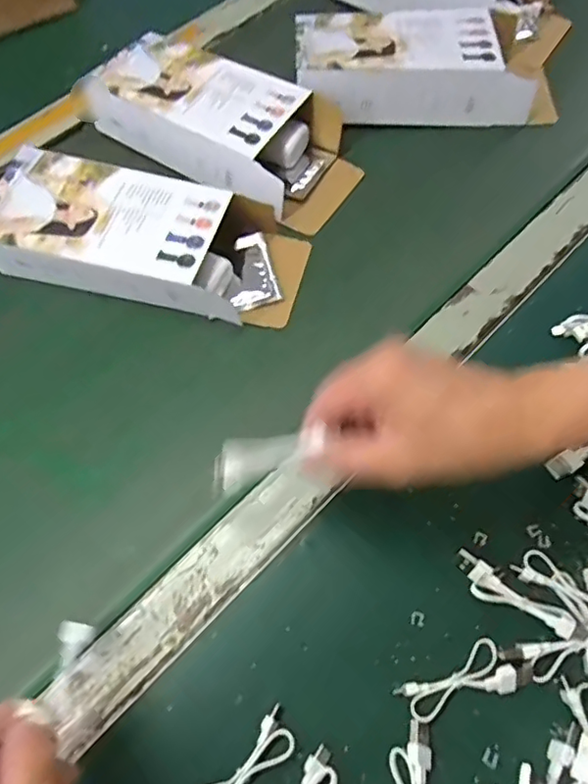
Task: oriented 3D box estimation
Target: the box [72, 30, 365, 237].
[{"bbox_3d":[-0.070,-0.253,0.528,0.272,0.054,0.110,30,68,13],"label":"box"}]

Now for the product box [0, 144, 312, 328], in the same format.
[{"bbox_3d":[-0.121,-0.125,0.465,0.257,0.050,0.110,12,65,6],"label":"product box"}]

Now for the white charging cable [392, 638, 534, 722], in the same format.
[{"bbox_3d":[0.098,0.165,0.323,0.075,0.011,0.029,-18,66,-8],"label":"white charging cable"}]

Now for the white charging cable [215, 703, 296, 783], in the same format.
[{"bbox_3d":[-0.031,0.210,0.302,0.026,0.017,0.082,38,70,16],"label":"white charging cable"}]

